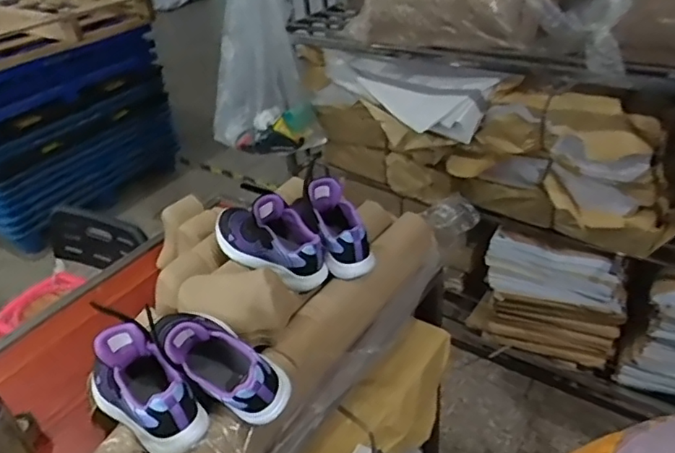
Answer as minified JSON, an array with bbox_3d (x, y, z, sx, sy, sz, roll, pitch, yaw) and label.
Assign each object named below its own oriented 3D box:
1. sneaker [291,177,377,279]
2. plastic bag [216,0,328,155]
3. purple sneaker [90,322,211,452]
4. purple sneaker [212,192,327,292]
[{"bbox_3d":[0.000,0.001,0.873,0.081,0.077,0.159,-21,69,-22],"label":"sneaker"},{"bbox_3d":[-0.242,-0.550,1.609,0.300,0.680,0.154,-12,35,-10],"label":"plastic bag"},{"bbox_3d":[-0.236,0.179,0.663,0.184,0.102,0.074,22,42,34],"label":"purple sneaker"},{"bbox_3d":[-0.113,0.015,0.881,0.197,0.112,0.091,20,41,33],"label":"purple sneaker"}]

